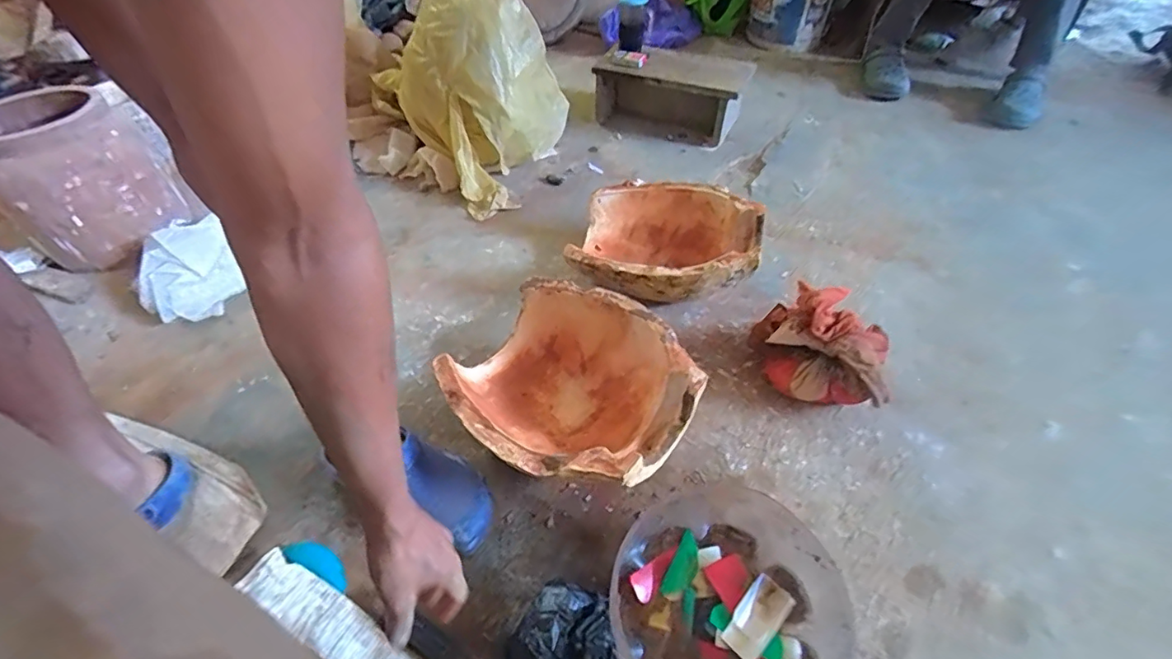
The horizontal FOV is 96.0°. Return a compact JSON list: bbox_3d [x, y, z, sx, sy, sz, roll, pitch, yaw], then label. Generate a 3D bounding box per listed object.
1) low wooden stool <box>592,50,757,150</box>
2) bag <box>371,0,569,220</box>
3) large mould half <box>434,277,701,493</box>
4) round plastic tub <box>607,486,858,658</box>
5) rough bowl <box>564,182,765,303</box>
[{"bbox_3d":[0.219,-0.635,1.413,0.388,0.157,0.192,15,51,15],"label":"low wooden stool"},{"bbox_3d":[-0.257,-0.561,1.227,0.301,0.386,0.384,21,53,20],"label":"bag"},{"bbox_3d":[-0.023,0.098,0.787,0.337,0.149,0.304,29,56,25],"label":"large mould half"},{"bbox_3d":[0.157,0.321,0.604,0.248,0.108,0.239,-1,49,2],"label":"round plastic tub"},{"bbox_3d":[0.149,-0.155,1.007,0.331,0.136,0.303,-1,49,2],"label":"rough bowl"}]

